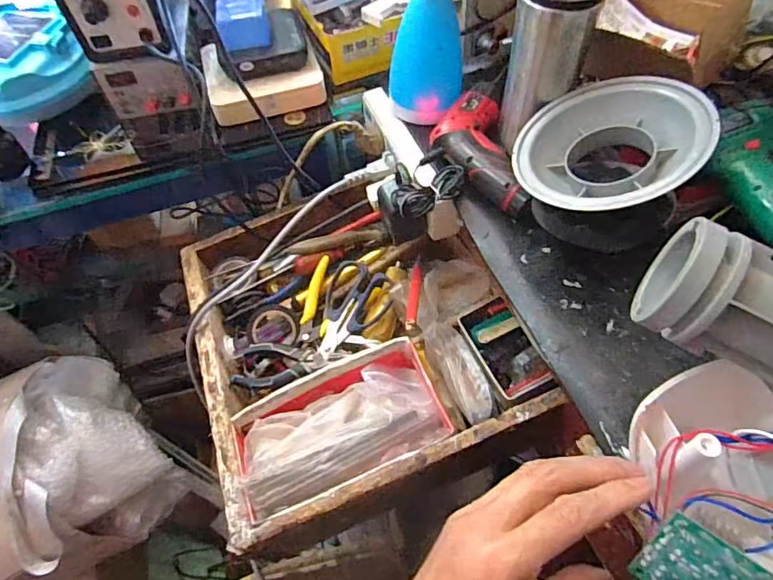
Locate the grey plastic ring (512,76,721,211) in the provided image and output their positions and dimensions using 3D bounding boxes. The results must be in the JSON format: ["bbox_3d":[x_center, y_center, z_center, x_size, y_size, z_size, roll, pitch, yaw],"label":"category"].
[{"bbox_3d":[0.194,-0.121,0.445,0.151,0.043,0.151,-14,56,21],"label":"grey plastic ring"}]

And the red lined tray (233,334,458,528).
[{"bbox_3d":[-0.051,0.143,0.533,0.209,0.060,0.127,-19,56,-9],"label":"red lined tray"}]

